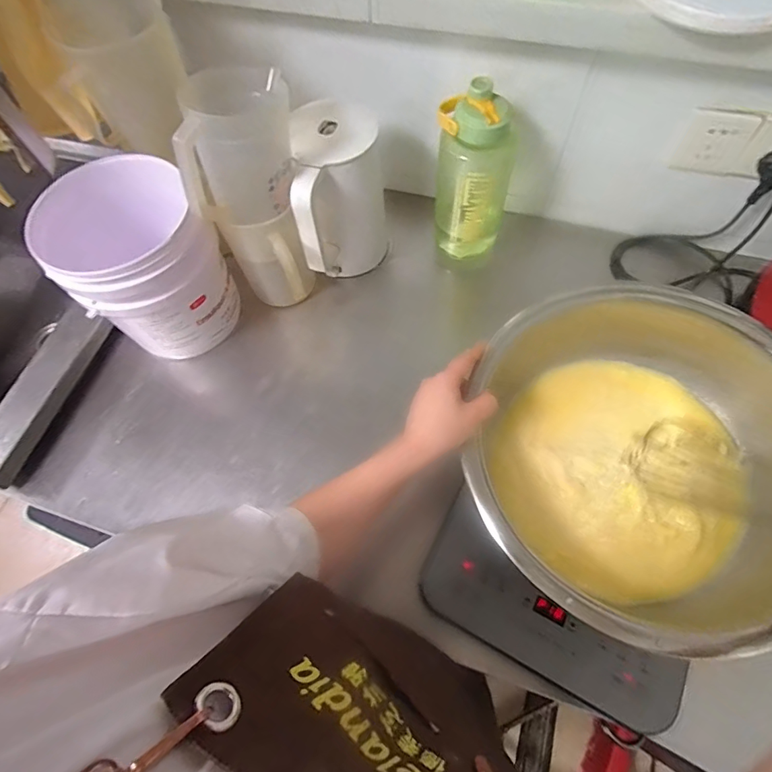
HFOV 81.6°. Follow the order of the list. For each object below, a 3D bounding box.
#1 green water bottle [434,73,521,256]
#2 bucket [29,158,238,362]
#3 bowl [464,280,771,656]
[{"bbox_3d":[0.135,-0.317,0.708,0.116,0.268,0.099,10,66,8],"label":"green water bottle"},{"bbox_3d":[-0.350,-0.170,0.684,0.206,0.238,0.193,-30,67,-10],"label":"bucket"},{"bbox_3d":[0.282,0.069,0.509,0.370,0.137,0.341,36,70,20],"label":"bowl"}]

